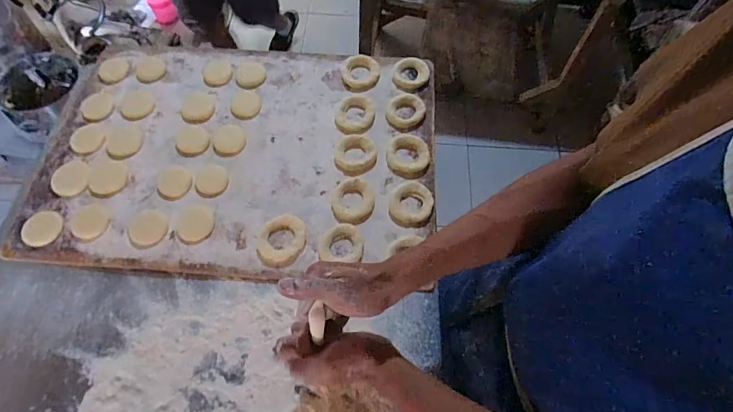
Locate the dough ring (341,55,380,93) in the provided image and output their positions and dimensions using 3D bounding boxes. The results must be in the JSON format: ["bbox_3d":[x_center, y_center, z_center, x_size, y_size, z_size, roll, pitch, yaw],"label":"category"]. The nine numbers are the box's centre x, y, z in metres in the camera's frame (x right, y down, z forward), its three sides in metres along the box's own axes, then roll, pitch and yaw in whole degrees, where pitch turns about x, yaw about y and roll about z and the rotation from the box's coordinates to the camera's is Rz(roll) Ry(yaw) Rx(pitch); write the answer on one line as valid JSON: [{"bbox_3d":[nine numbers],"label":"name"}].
[{"bbox_3d":[-0.011,-0.227,0.694,0.064,0.014,0.075,-5,64,-3],"label":"dough ring"}]

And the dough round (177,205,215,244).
[{"bbox_3d":[-0.242,0.024,0.573,0.049,0.004,0.056,-12,65,-6],"label":"dough round"}]

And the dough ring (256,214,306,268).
[{"bbox_3d":[-0.118,0.046,0.557,0.070,0.015,0.068,0,64,0],"label":"dough ring"}]

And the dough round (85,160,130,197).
[{"bbox_3d":[-0.385,-0.042,0.605,0.056,0.004,0.064,-10,65,-5],"label":"dough round"}]

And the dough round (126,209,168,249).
[{"bbox_3d":[-0.307,0.030,0.570,0.052,0.004,0.056,0,64,0],"label":"dough round"}]

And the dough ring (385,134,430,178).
[{"bbox_3d":[0.064,-0.079,0.611,0.063,0.016,0.072,20,66,9],"label":"dough ring"}]

